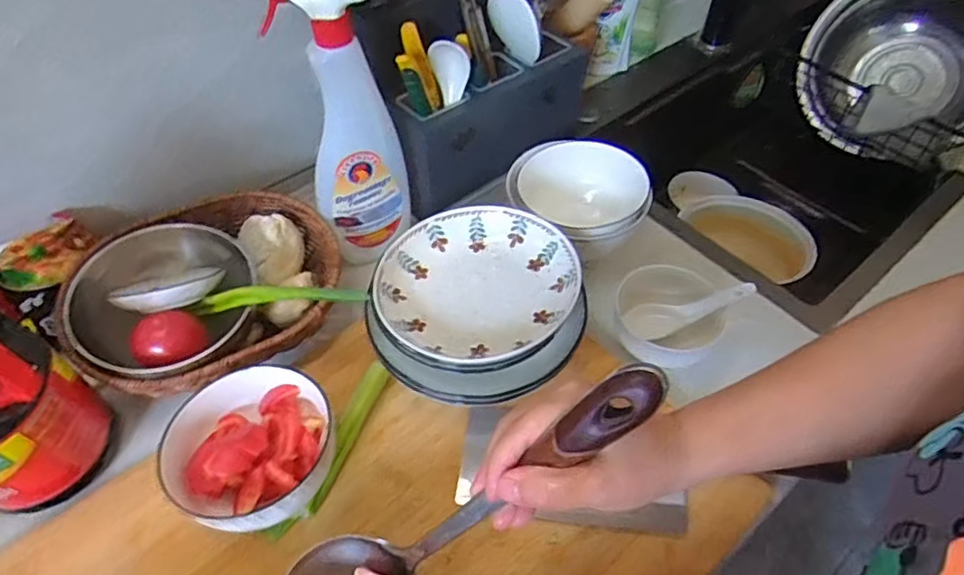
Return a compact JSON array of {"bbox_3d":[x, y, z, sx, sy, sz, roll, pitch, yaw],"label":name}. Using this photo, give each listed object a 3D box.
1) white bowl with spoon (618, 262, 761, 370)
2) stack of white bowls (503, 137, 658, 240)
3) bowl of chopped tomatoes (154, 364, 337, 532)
[{"bbox_3d":[0.178,0.026,0.575,0.100,0.055,0.101,-1,50,1],"label":"white bowl with spoon"},{"bbox_3d":[0.103,-0.092,0.652,0.148,0.074,0.136,-33,57,-23],"label":"stack of white bowls"},{"bbox_3d":[-0.172,0.129,0.468,0.123,0.060,0.118,-1,50,1],"label":"bowl of chopped tomatoes"}]

